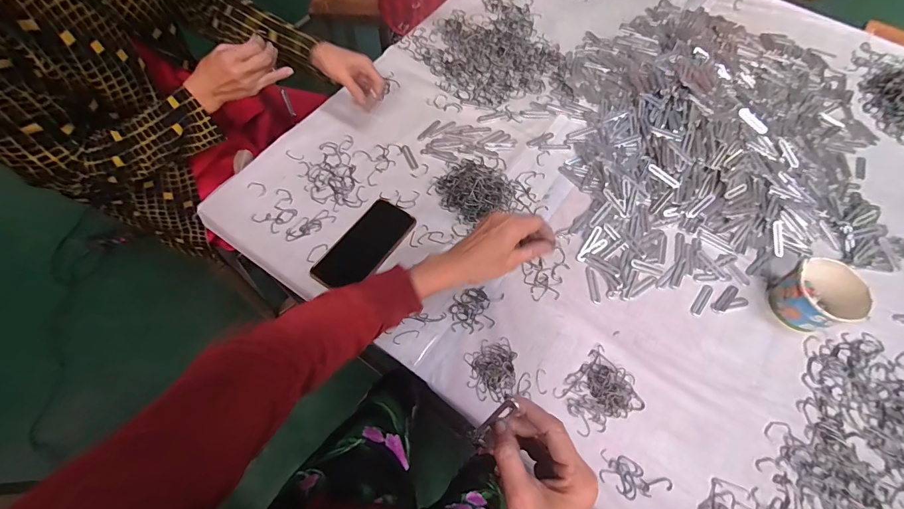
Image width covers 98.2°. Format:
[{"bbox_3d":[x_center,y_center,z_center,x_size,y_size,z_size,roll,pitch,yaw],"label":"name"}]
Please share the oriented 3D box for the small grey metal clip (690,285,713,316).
[{"bbox_3d":[0.376,0.070,0.589,0.016,0.004,0.060,37,68,16],"label":"small grey metal clip"}]

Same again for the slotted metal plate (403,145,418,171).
[{"bbox_3d":[-0.074,-0.171,0.695,0.012,0.005,0.054,-20,65,-12],"label":"slotted metal plate"}]

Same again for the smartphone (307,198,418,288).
[{"bbox_3d":[-0.134,-0.014,0.606,0.081,0.007,0.164,32,66,14],"label":"smartphone"}]

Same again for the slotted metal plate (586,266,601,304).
[{"bbox_3d":[0.212,0.045,0.587,0.012,0.004,0.058,-1,63,-2],"label":"slotted metal plate"}]

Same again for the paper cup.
[{"bbox_3d":[0.510,0.060,0.553,0.084,0.069,0.090,1,63,-2],"label":"paper cup"}]

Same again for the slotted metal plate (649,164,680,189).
[{"bbox_3d":[0.359,-0.132,0.663,0.060,0.004,0.013,45,105,17],"label":"slotted metal plate"}]

